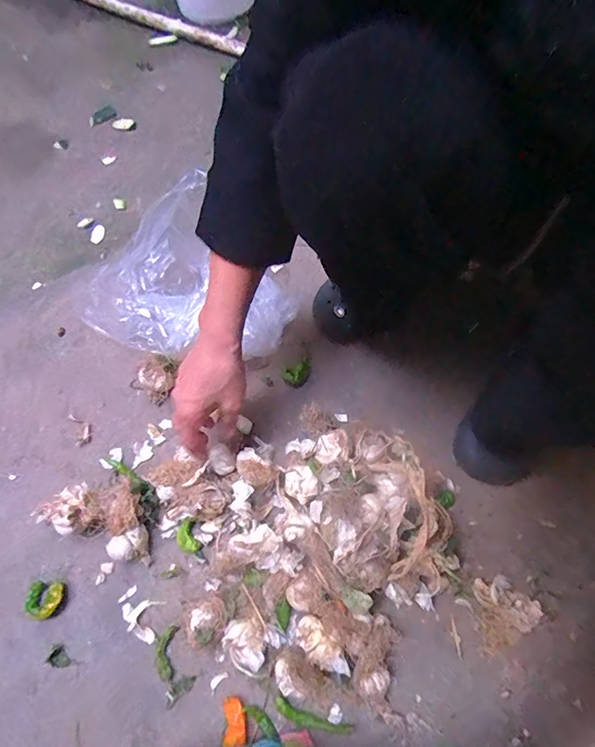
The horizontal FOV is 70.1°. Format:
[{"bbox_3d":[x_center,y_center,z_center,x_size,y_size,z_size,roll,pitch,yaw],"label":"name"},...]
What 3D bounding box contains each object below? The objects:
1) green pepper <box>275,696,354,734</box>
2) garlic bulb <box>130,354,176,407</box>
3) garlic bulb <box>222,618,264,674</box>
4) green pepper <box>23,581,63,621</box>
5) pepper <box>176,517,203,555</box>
[{"bbox_3d":[0.015,0.361,0.444,0.081,0.014,0.015,18,68,7],"label":"green pepper"},{"bbox_3d":[-0.185,0.007,0.568,0.047,0.051,0.059,24,69,9],"label":"garlic bulb"},{"bbox_3d":[-0.054,0.290,0.461,0.049,0.032,0.038,40,72,15],"label":"garlic bulb"},{"bbox_3d":[-0.287,0.257,0.482,0.041,0.018,0.037,-1,67,-1],"label":"green pepper"},{"bbox_3d":[-0.133,0.197,0.510,0.024,0.007,0.039,-26,70,-11],"label":"pepper"}]

